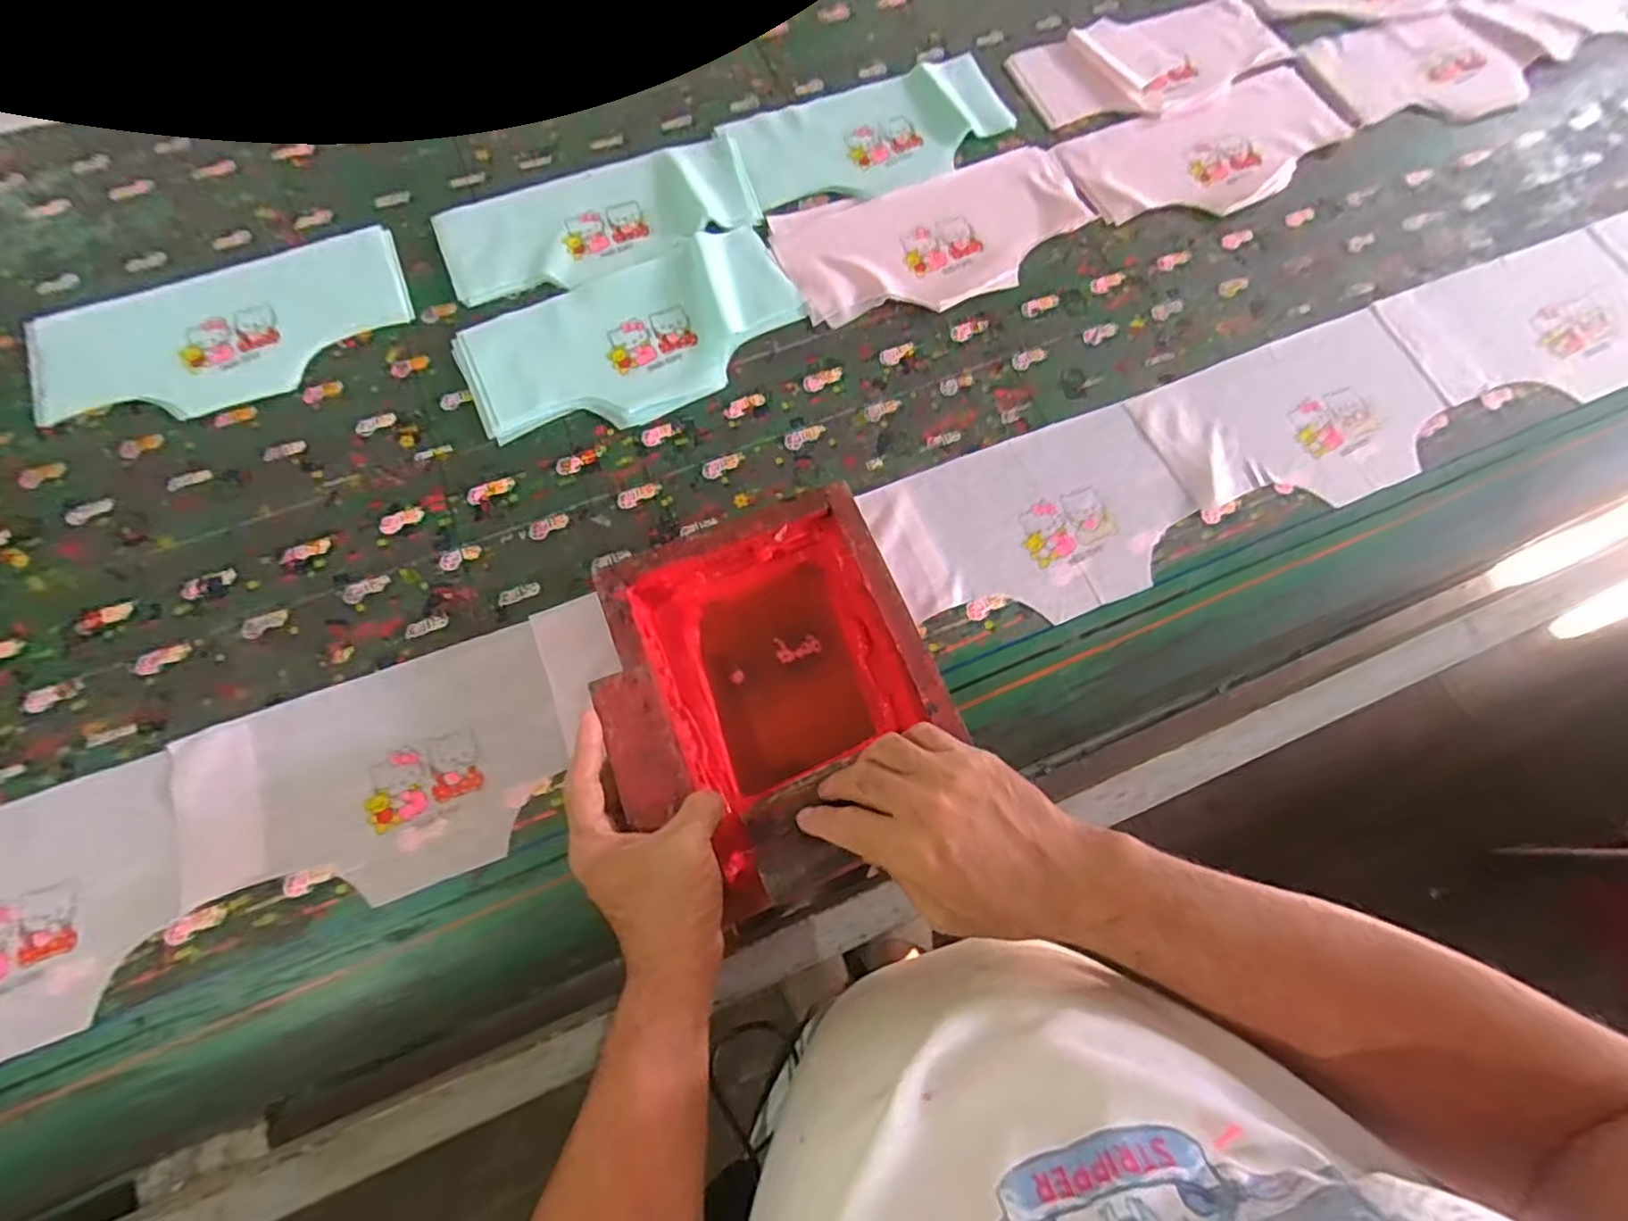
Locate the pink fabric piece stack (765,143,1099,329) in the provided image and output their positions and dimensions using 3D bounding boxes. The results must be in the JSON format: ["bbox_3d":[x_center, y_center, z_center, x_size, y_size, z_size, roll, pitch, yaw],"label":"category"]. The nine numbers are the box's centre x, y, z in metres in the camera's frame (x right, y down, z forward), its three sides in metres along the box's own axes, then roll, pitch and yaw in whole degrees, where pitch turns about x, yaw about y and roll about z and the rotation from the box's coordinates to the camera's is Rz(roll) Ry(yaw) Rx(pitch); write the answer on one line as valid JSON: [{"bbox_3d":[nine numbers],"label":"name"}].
[{"bbox_3d":[0.125,-0.372,0.677,0.312,0.009,0.164,-20,71,-8],"label":"pink fabric piece stack"}]

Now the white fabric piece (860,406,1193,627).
[{"bbox_3d":[0.188,-0.072,0.573,0.261,0.008,0.157,-20,71,-8],"label":"white fabric piece"}]

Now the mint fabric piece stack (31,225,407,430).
[{"bbox_3d":[-0.534,-0.251,0.622,0.316,0.005,0.156,-20,72,-8],"label":"mint fabric piece stack"}]

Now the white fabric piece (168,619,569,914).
[{"bbox_3d":[-0.318,0.125,0.498,0.263,0.009,0.160,-19,74,-8],"label":"white fabric piece"}]

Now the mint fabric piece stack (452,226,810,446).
[{"bbox_3d":[-0.161,-0.250,0.629,0.303,0.011,0.161,-27,72,-10],"label":"mint fabric piece stack"}]

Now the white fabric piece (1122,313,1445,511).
[{"bbox_3d":[0.439,-0.172,0.615,0.275,0.006,0.161,-23,72,-9],"label":"white fabric piece"}]

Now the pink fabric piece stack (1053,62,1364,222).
[{"bbox_3d":[0.422,-0.486,0.719,0.317,0.008,0.155,-22,72,-8],"label":"pink fabric piece stack"}]

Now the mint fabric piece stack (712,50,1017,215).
[{"bbox_3d":[0.067,-0.503,0.720,0.298,0.009,0.151,-25,72,-9],"label":"mint fabric piece stack"}]

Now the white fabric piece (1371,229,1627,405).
[{"bbox_3d":[0.693,-0.270,0.656,0.264,0.011,0.159,-21,74,-6],"label":"white fabric piece"}]

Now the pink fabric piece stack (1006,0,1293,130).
[{"bbox_3d":[0.378,-0.623,0.768,0.309,0.008,0.159,-28,73,-10],"label":"pink fabric piece stack"}]

